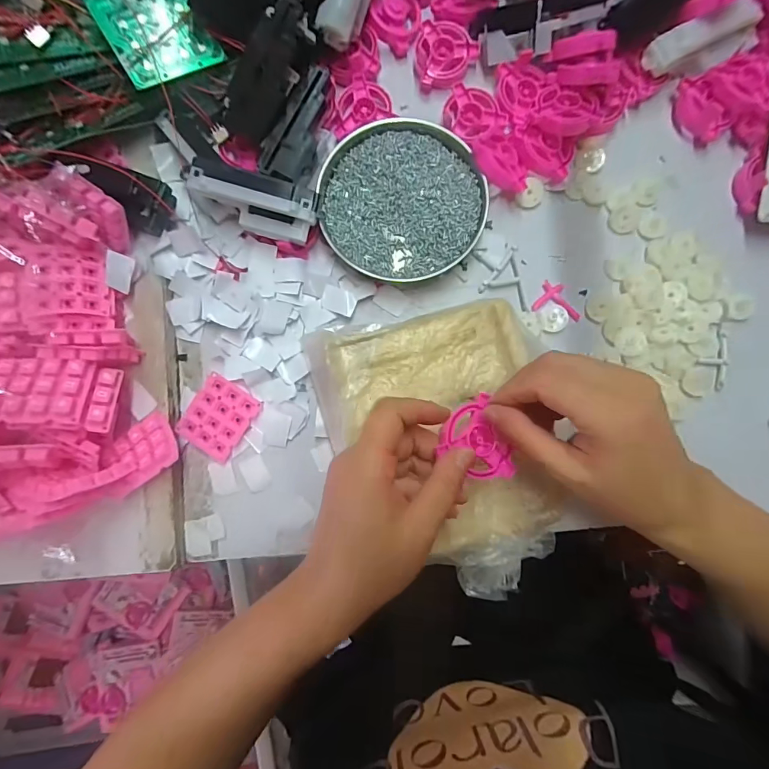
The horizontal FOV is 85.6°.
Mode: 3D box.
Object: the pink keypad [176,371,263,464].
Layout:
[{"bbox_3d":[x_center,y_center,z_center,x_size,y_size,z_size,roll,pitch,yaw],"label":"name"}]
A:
[{"bbox_3d":[-0.138,0.028,0.345,0.049,0.005,0.061,32,88,3],"label":"pink keypad"}]

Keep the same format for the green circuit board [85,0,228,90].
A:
[{"bbox_3d":[-0.170,-0.265,0.310,0.071,0.004,0.068,-34,102,-17],"label":"green circuit board"}]

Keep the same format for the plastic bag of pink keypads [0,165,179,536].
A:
[{"bbox_3d":[-0.290,-0.017,0.298,0.218,0.101,0.243,-13,89,-2],"label":"plastic bag of pink keypads"}]

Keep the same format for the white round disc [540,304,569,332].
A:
[{"bbox_3d":[0.142,-0.055,0.347,0.022,0.004,0.024,0,87,2],"label":"white round disc"}]

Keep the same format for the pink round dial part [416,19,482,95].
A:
[{"bbox_3d":[0.053,-0.282,0.358,0.052,0.018,0.053,0,87,2],"label":"pink round dial part"}]

